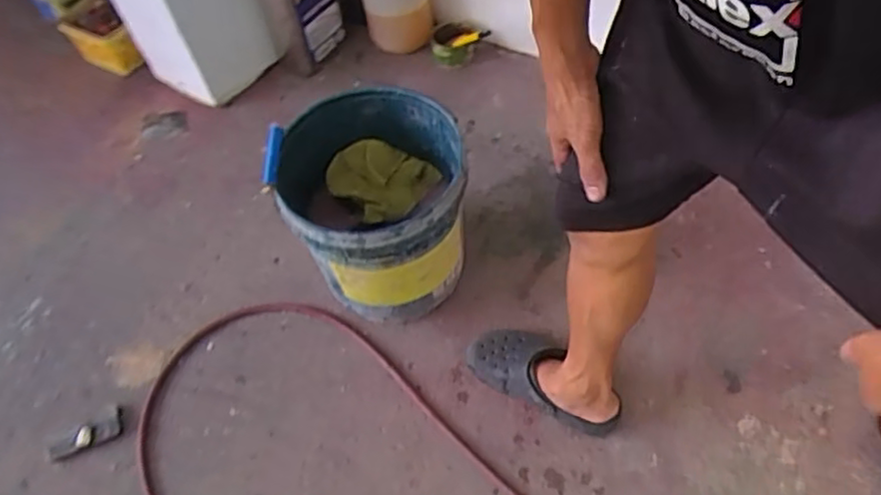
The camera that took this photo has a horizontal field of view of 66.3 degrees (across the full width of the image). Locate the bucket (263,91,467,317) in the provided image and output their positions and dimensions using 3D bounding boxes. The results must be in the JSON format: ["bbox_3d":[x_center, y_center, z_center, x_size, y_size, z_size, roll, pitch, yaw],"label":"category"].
[{"bbox_3d":[-0.107,-0.053,1.173,0.295,0.296,0.295,-3,55,5],"label":"bucket"}]

